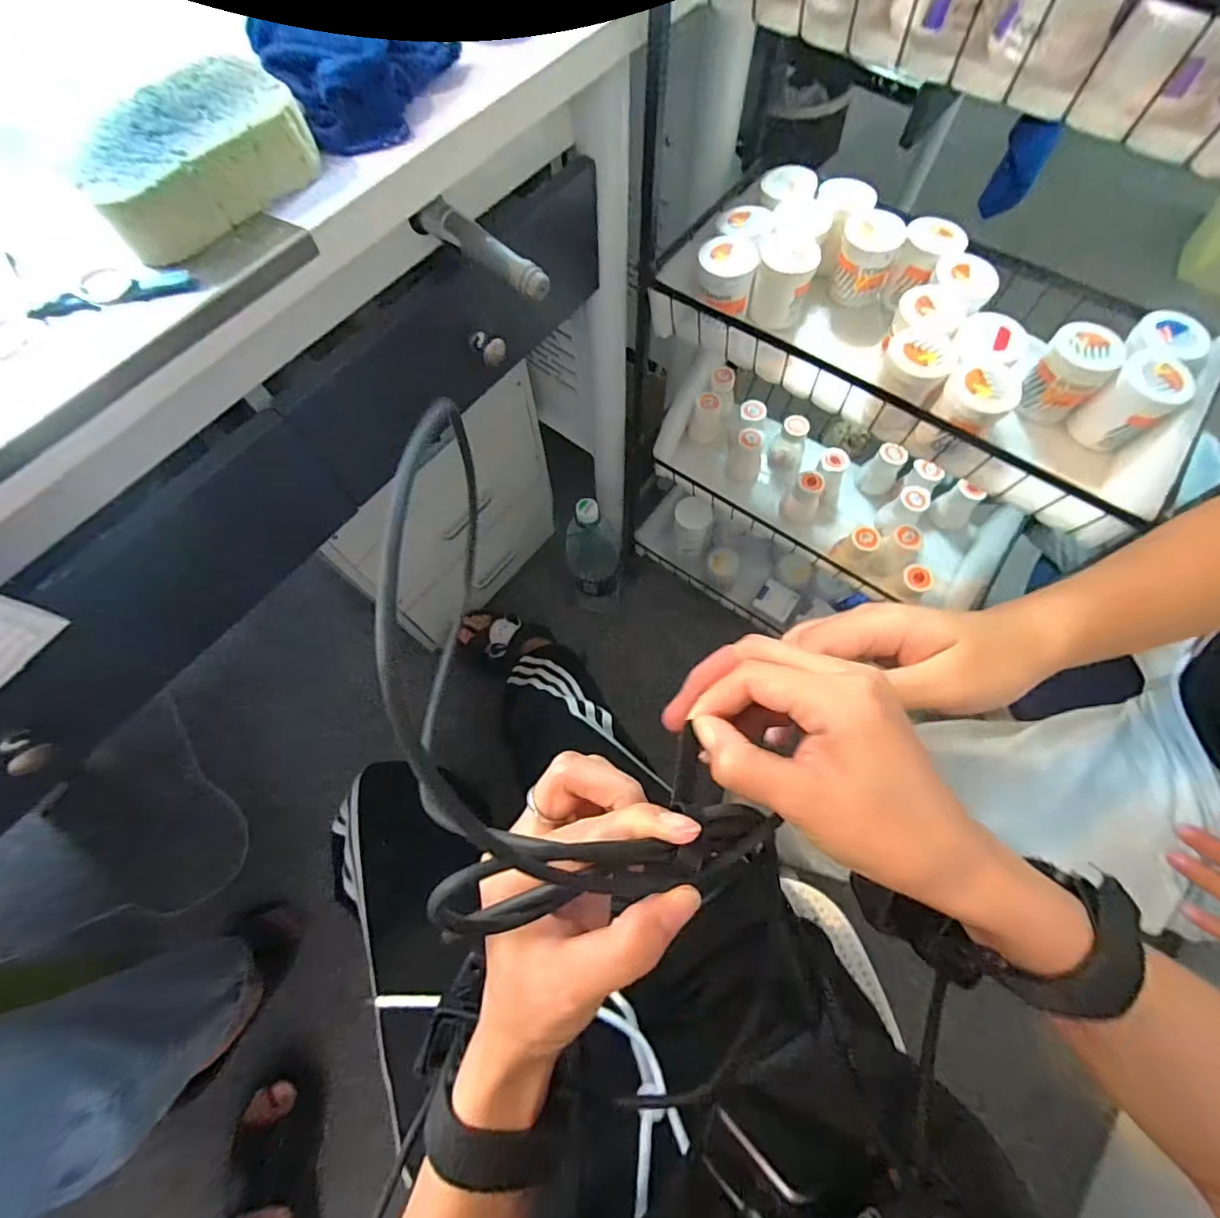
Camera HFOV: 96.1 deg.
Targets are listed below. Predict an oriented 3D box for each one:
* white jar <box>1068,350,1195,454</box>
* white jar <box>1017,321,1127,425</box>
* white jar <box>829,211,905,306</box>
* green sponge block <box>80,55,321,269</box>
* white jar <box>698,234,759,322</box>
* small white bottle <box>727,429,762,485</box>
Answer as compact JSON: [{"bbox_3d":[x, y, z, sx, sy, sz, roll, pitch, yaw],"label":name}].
[{"bbox_3d":[0.460,-0.182,0.486,0.052,0.066,0.055,-1,70,2],"label":"white jar"},{"bbox_3d":[0.412,-0.212,0.500,0.052,0.070,0.053,-1,70,2],"label":"white jar"},{"bbox_3d":[0.257,-0.353,0.556,0.053,0.063,0.056,-1,70,2],"label":"white jar"},{"bbox_3d":[-0.214,-0.233,0.282,0.068,0.032,0.110,39,76,15],"label":"green sponge block"},{"bbox_3d":[0.115,-0.325,0.541,0.055,0.053,0.063,10,70,6],"label":"white jar"},{"bbox_3d":[0.193,-0.215,0.777,0.048,0.069,0.046,15,71,7],"label":"small white bottle"}]

